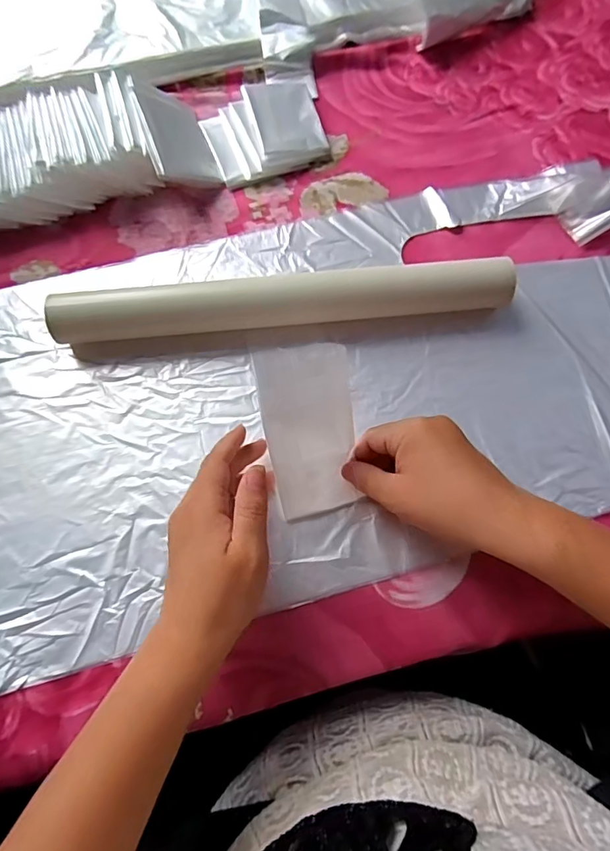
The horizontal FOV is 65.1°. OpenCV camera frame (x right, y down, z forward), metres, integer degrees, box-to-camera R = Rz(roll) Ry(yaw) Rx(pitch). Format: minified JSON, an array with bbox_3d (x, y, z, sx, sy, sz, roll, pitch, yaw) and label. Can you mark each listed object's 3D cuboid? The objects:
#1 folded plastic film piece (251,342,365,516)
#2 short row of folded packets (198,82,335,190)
[{"bbox_3d":[0.004,0.008,0.321,0.059,0.007,0.127,-15,117,-11],"label":"folded plastic film piece"},{"bbox_3d":[-0.037,-0.280,0.453,0.108,0.018,0.096,-20,75,-6],"label":"short row of folded packets"}]

